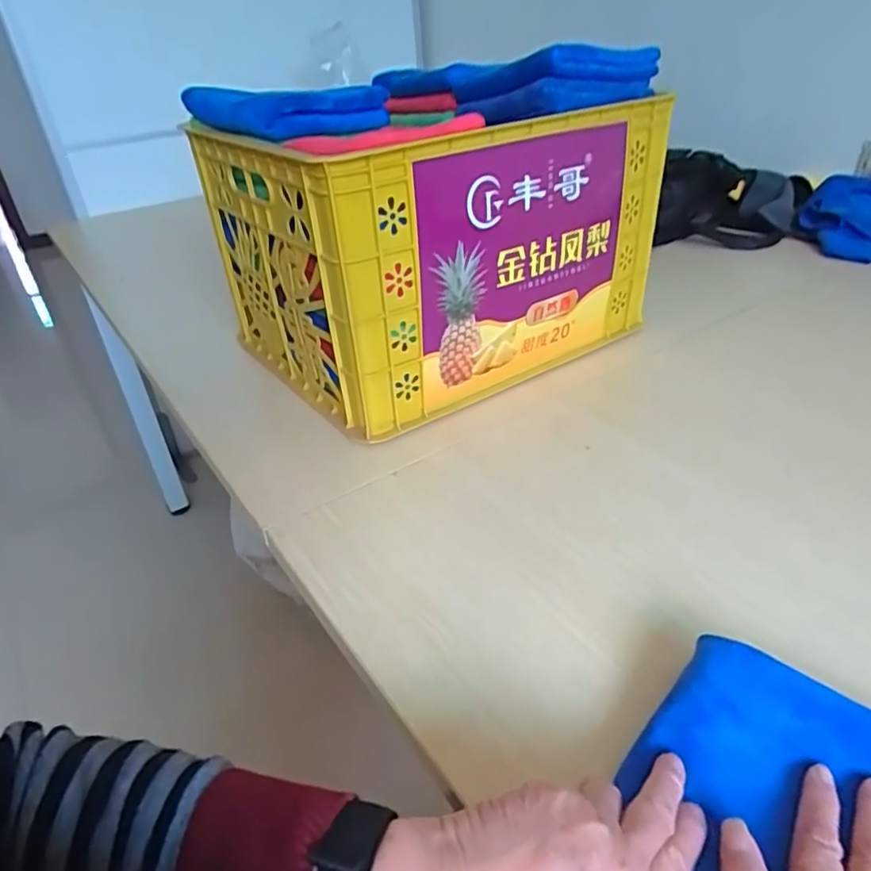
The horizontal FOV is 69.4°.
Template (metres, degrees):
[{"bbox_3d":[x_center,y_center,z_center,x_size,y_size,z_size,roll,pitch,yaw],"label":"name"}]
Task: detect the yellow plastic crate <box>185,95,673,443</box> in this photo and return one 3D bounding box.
[{"bbox_3d":[-0.011,-0.260,0.824,0.456,0.278,0.375,-27,40,-30],"label":"yellow plastic crate"}]

